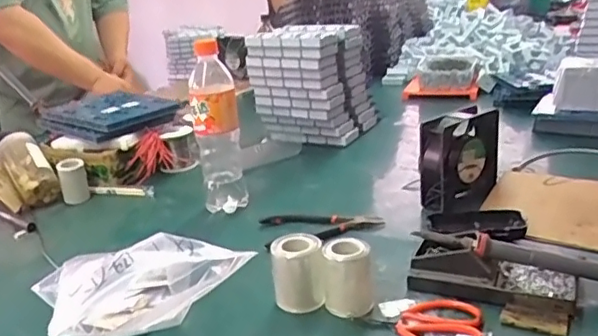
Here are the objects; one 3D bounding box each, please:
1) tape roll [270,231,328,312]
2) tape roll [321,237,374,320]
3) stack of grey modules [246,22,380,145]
[{"bbox_3d":[0.001,0.109,0.600,0.053,0.071,0.053,-5,20,2],"label":"tape roll"},{"bbox_3d":[0.049,0.109,0.583,0.040,0.069,0.040,-5,20,2],"label":"tape roll"},{"bbox_3d":[0.023,-0.157,1.124,0.191,0.213,0.143,7,23,30],"label":"stack of grey modules"}]

